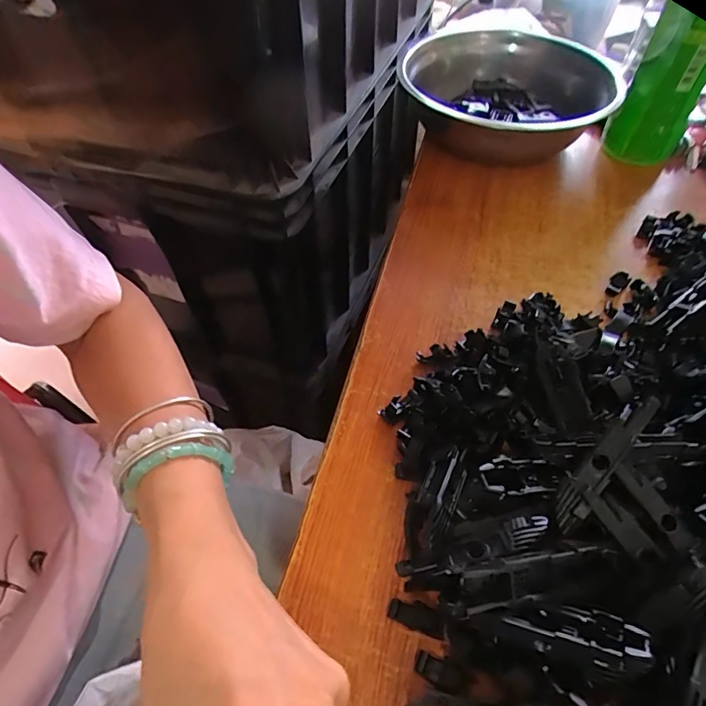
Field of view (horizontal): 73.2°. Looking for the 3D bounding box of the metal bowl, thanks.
[{"bbox_3d":[0.145,-0.247,0.464,0.187,0.066,0.194,0,53,0],"label":"metal bowl"}]

